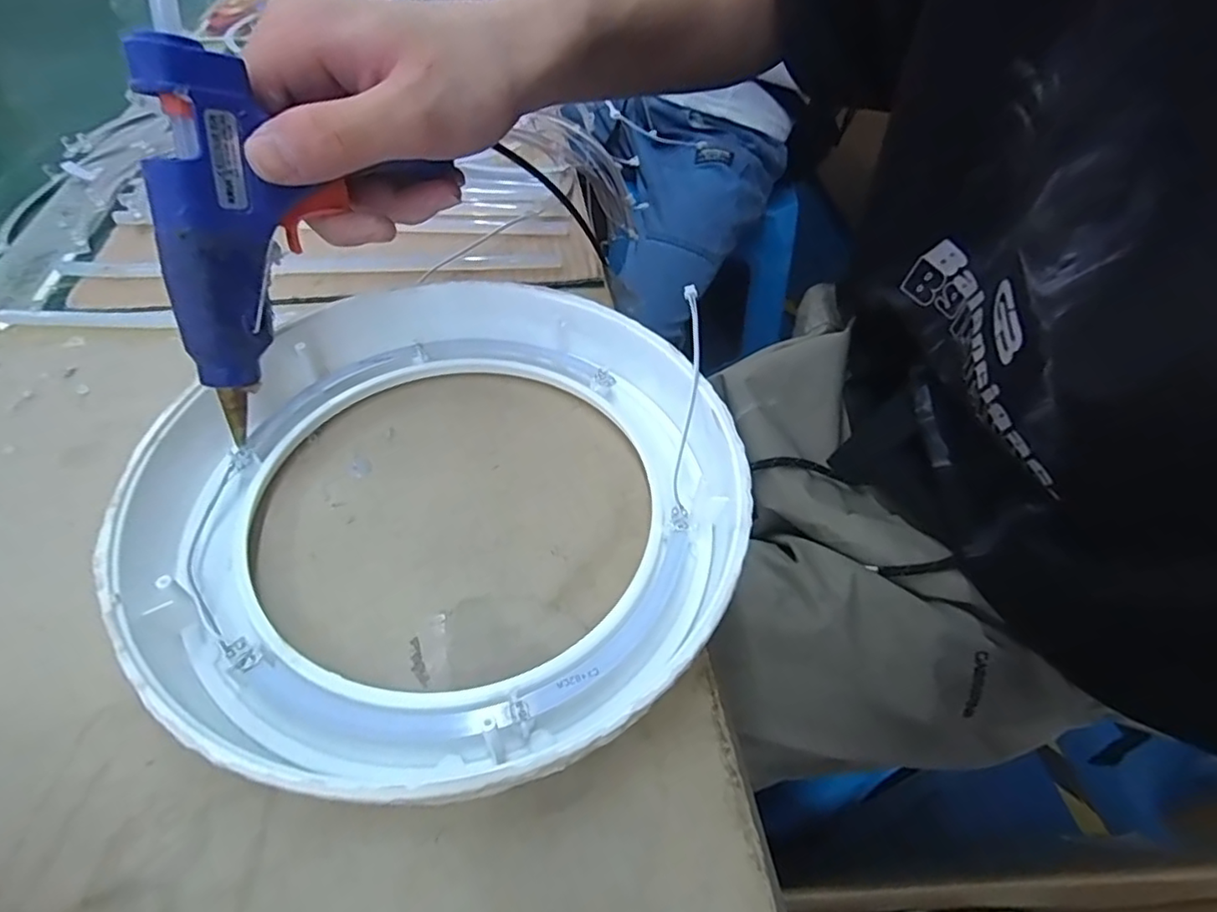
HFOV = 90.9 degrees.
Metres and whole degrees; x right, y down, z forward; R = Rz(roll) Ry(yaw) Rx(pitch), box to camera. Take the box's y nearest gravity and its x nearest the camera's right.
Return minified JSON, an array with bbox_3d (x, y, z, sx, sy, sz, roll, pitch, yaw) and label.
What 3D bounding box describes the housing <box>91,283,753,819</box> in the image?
[{"bbox_3d":[-0.058,0.010,0.229,0.207,0.036,0.213,2,51,-3],"label":"housing"}]

